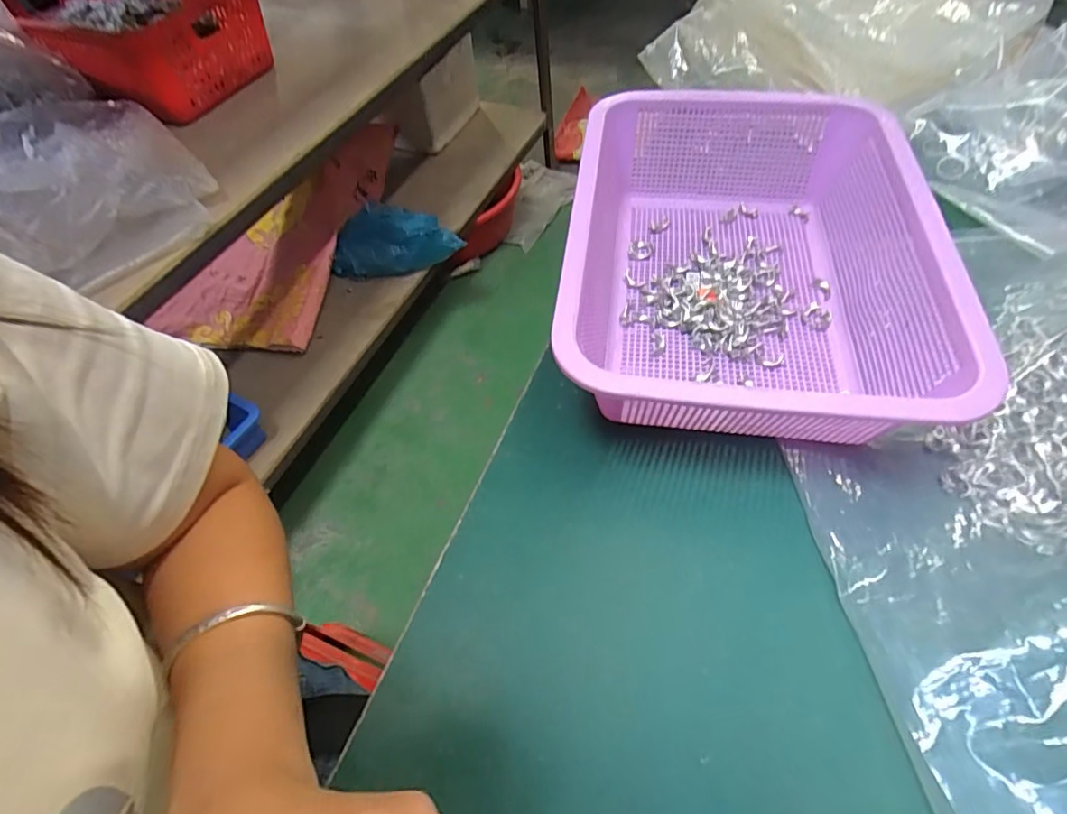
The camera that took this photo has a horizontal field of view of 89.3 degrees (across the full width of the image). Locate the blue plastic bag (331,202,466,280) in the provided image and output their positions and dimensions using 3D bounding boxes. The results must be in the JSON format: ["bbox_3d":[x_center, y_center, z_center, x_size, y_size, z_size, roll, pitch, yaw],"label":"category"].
[{"bbox_3d":[-0.298,-0.355,1.164,0.288,0.140,0.089,3,55,8],"label":"blue plastic bag"}]

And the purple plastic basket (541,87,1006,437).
[{"bbox_3d":[0.137,-0.095,0.364,0.217,0.086,0.284,3,56,7],"label":"purple plastic basket"}]

